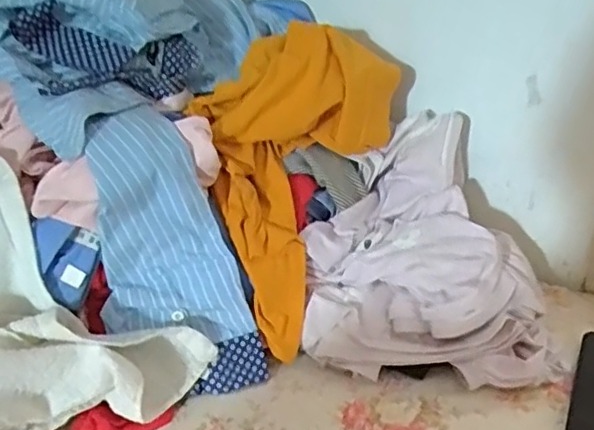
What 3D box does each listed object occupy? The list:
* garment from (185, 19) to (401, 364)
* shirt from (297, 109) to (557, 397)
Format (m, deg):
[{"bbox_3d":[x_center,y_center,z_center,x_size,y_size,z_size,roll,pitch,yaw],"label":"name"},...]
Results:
[{"bbox_3d":[-0.016,-0.054,0.681,0.153,0.255,0.257,12,28,25],"label":"garment"},{"bbox_3d":[0.142,0.028,0.665,0.242,0.166,0.259,5,27,11],"label":"shirt"}]

